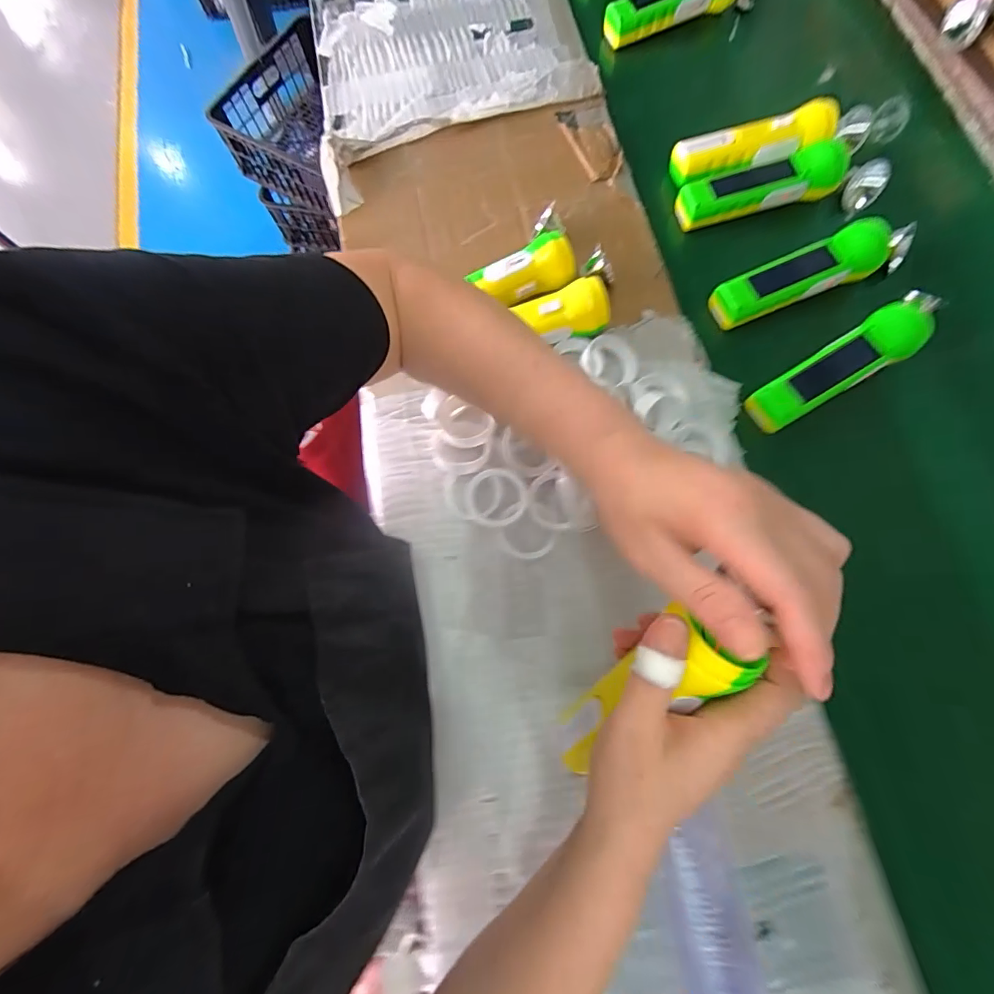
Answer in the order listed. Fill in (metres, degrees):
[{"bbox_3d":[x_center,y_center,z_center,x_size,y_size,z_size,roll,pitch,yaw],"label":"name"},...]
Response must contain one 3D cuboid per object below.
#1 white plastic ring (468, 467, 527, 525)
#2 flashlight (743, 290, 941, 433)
[{"bbox_3d":[0.000,0.001,0.394,0.051,0.007,0.051,0,73,0],"label":"white plastic ring"},{"bbox_3d":[0.327,-0.124,0.425,0.180,0.046,0.047,-32,78,-6],"label":"flashlight"}]

